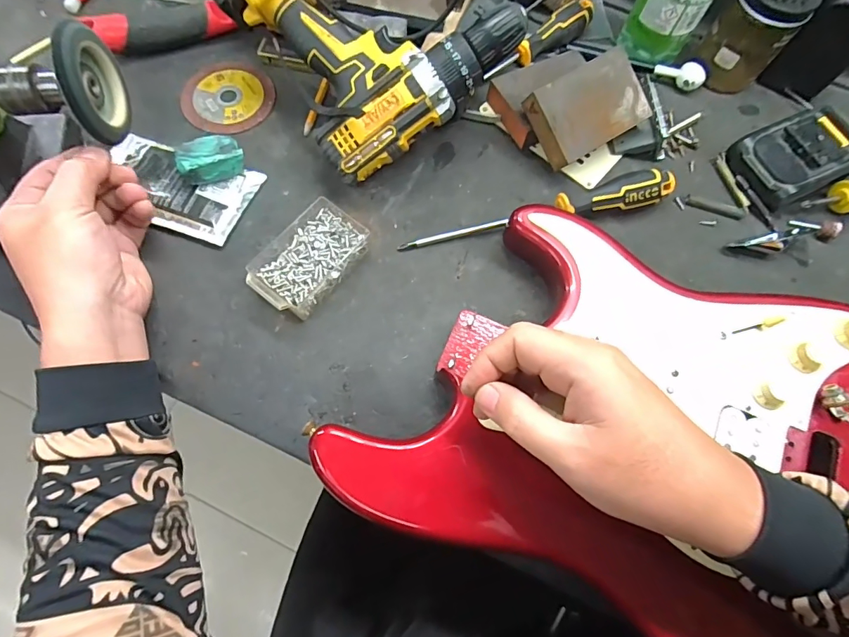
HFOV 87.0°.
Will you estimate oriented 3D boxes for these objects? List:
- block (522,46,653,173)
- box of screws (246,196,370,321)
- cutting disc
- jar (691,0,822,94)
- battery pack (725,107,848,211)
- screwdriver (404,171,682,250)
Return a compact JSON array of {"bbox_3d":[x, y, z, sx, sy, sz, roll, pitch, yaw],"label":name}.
[{"bbox_3d":[0.149,-0.191,0.406,0.101,0.021,0.069,-32,104,-9],"label":"block"},{"bbox_3d":[-0.098,-0.052,0.373,0.063,0.030,0.098,40,73,11],"label":"box of screws"},{"bbox_3d":[-0.195,-0.221,0.442,0.088,0.004,0.084,1,70,-3],"label":"cutting disc"},{"bbox_3d":[0.317,-0.279,0.441,0.070,0.090,0.071,1,70,-3],"label":"jar"},{"bbox_3d":[0.349,-0.153,0.420,0.108,0.042,0.078,-25,73,-11],"label":"battery pack"},{"bbox_3d":[0.102,-0.092,0.393,0.247,0.032,0.027,-14,71,-8],"label":"screwdriver"}]

